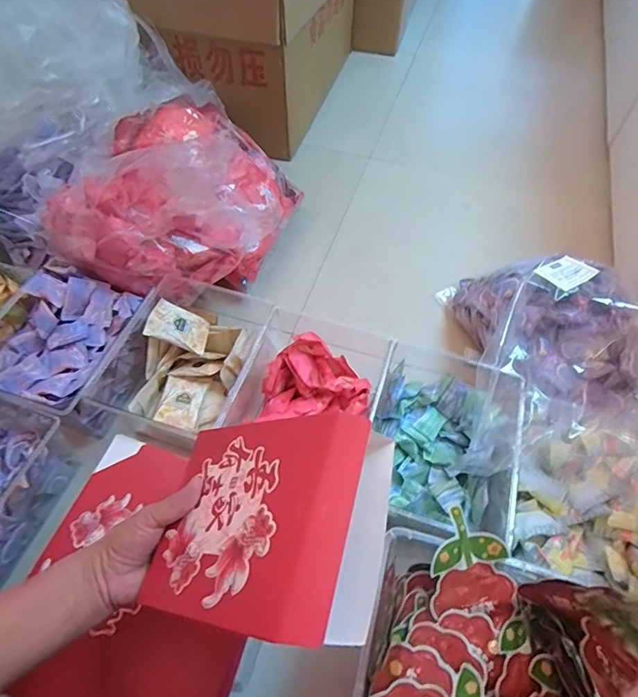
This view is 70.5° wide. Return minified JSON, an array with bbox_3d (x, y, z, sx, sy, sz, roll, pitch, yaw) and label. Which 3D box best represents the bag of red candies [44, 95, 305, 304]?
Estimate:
[{"bbox_3d":[-0.263,-0.288,0.847,0.383,0.223,0.412,13,58,8],"label":"bag of red candies"}]

